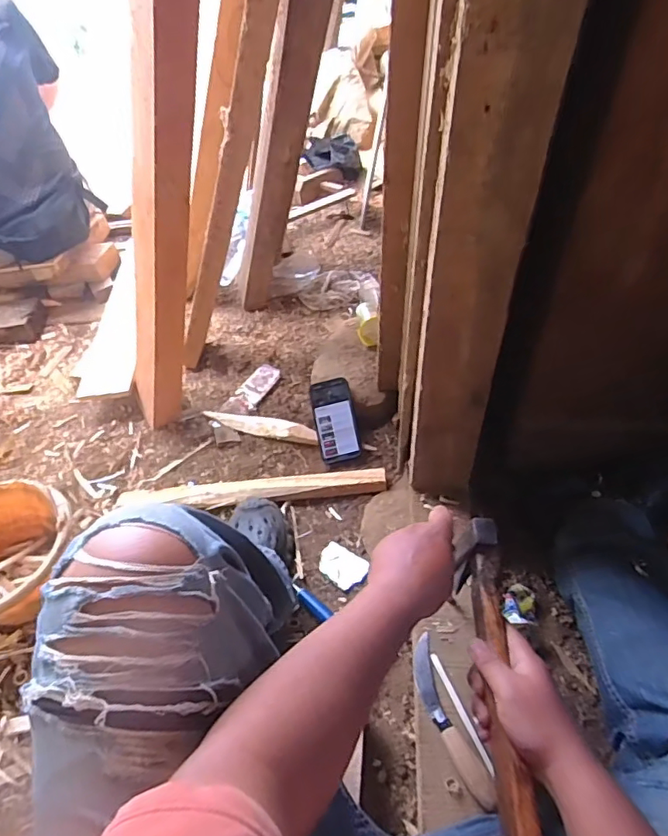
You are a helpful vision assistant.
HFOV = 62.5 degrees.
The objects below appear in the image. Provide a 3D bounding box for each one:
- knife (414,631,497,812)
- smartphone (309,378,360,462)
[{"bbox_3d":[0.141,0.374,0.689,0.038,0.012,0.200,-16,51,-10],"label":"knife"},{"bbox_3d":[0.002,0.003,1.108,0.085,0.013,0.168,-16,73,19],"label":"smartphone"}]

